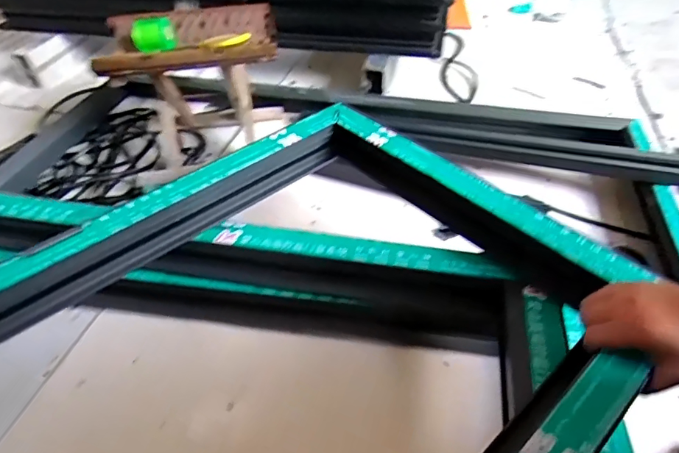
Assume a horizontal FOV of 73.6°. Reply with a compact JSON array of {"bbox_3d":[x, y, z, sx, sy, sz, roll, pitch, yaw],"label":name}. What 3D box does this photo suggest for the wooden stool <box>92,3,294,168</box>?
[{"bbox_3d":[-0.279,-0.290,0.956,0.302,0.285,0.253,-6,44,-5],"label":"wooden stool"}]

